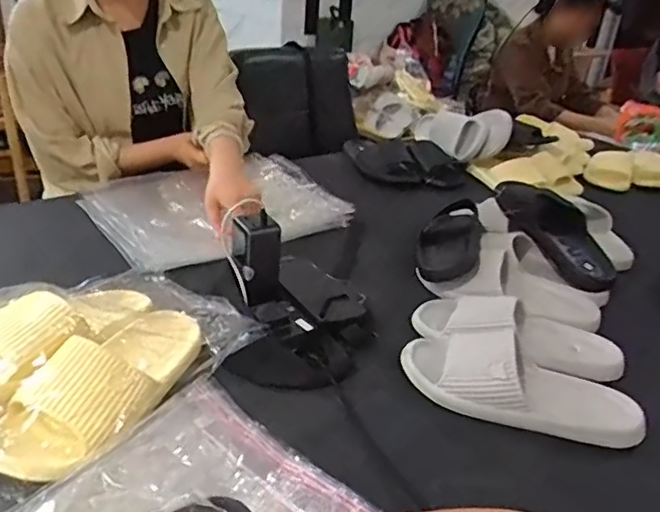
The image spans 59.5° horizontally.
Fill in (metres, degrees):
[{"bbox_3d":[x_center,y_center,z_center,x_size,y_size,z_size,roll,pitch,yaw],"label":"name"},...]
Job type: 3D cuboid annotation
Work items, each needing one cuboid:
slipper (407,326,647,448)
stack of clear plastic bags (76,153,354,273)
[{"bbox_3d":[0.217,0.134,0.659,0.258,0.058,0.108,15,30,17],"label":"slipper"},{"bbox_3d":[-0.200,-0.108,1.028,0.395,0.035,0.315,-22,39,-40],"label":"stack of clear plastic bags"}]

